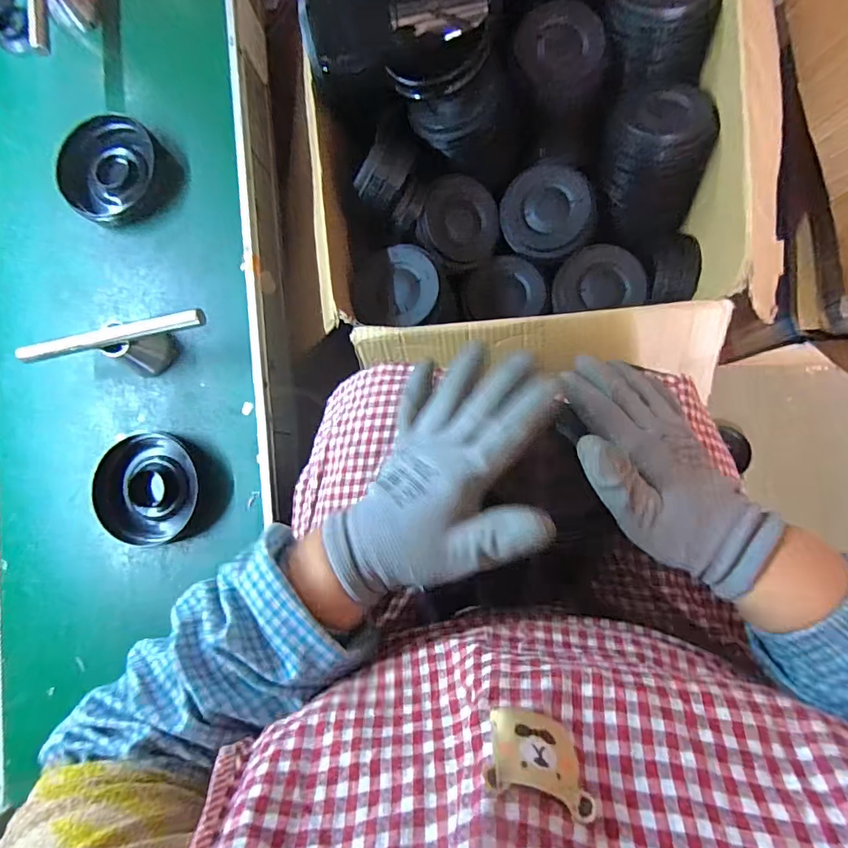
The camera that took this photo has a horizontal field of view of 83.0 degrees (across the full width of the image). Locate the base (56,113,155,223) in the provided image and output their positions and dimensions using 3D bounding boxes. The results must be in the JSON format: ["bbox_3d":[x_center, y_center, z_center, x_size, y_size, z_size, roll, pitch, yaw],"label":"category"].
[{"bbox_3d":[-0.368,-0.296,0.555,0.097,0.029,0.116,27,89,8],"label":"base"}]

